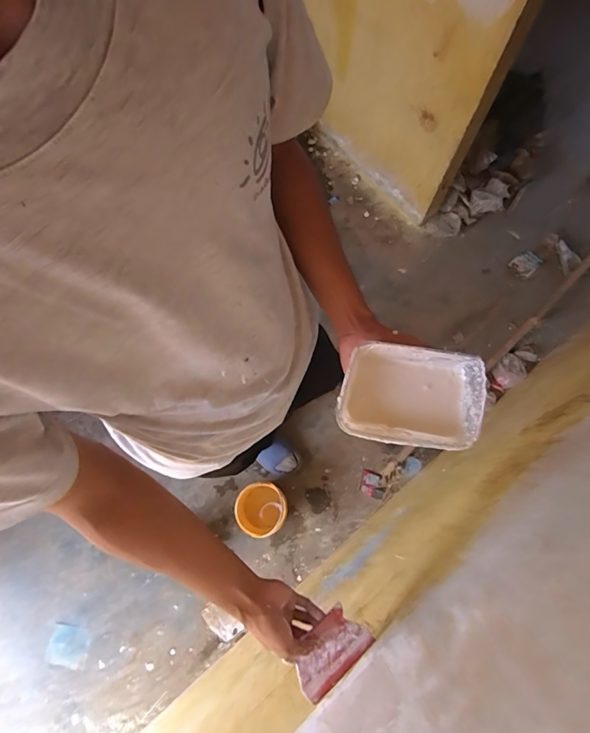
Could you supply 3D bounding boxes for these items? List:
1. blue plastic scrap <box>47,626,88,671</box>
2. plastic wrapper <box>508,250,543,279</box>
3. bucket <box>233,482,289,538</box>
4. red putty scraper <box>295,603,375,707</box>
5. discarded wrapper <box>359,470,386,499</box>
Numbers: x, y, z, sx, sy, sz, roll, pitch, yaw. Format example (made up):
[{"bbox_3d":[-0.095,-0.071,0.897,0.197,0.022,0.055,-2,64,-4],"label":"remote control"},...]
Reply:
[{"bbox_3d":[-0.725,0.898,1.283,0.123,0.009,0.117,11,74,2],"label":"blue plastic scrap"},{"bbox_3d":[0.947,-0.421,1.654,0.115,0.016,0.097,-35,78,-10],"label":"plastic wrapper"},{"bbox_3d":[-0.117,0.470,1.319,0.179,0.132,0.161,-27,76,-8],"label":"bucket"},{"bbox_3d":[0.050,0.405,0.569,0.115,0.010,0.094,-37,108,-15],"label":"red putty scraper"},{"bbox_3d":[0.275,0.418,1.418,0.086,0.007,0.082,17,75,4],"label":"discarded wrapper"}]

